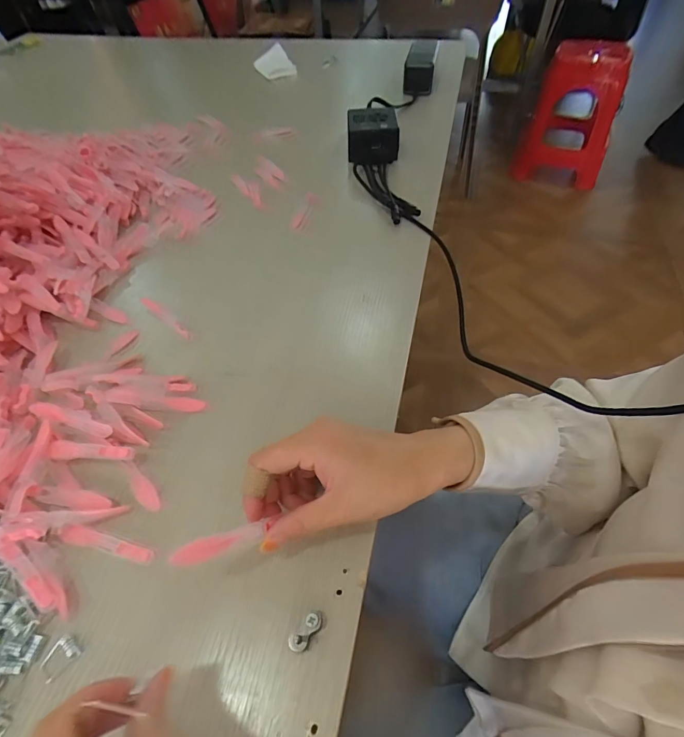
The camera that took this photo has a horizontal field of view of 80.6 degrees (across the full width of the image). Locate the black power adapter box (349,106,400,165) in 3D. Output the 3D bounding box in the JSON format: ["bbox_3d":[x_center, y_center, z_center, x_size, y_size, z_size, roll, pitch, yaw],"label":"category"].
[{"bbox_3d":[0.046,-0.364,0.625,0.078,0.048,0.093,-1,53,2],"label":"black power adapter box"}]

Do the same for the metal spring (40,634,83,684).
[{"bbox_3d":[-0.176,0.178,0.249,0.021,0.005,0.015,-38,60,-23],"label":"metal spring"}]

